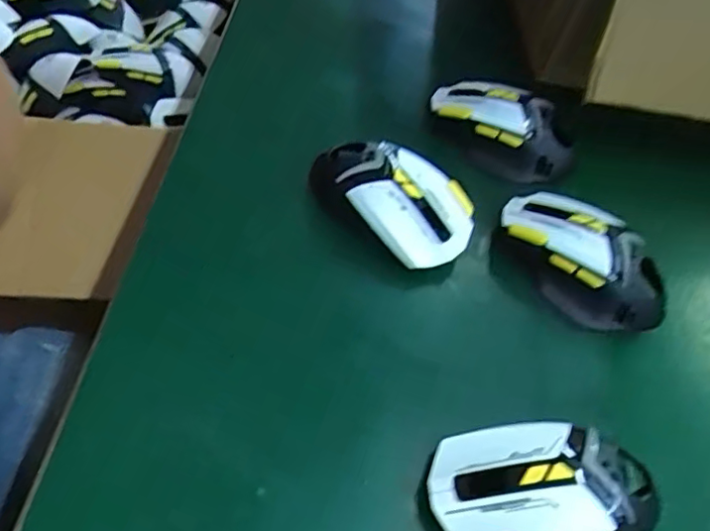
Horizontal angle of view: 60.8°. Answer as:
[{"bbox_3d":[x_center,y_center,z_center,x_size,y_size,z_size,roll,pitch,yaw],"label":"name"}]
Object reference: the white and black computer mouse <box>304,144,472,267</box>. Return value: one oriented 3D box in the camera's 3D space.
[{"bbox_3d":[0.022,-0.046,0.406,0.119,0.042,0.061,34,56,17],"label":"white and black computer mouse"}]

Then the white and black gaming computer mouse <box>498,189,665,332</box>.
[{"bbox_3d":[0.146,-0.006,0.392,0.062,0.036,0.115,-34,67,-31],"label":"white and black gaming computer mouse"}]

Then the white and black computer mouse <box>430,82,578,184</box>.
[{"bbox_3d":[0.109,-0.108,0.465,0.114,0.040,0.058,38,56,16],"label":"white and black computer mouse"}]

